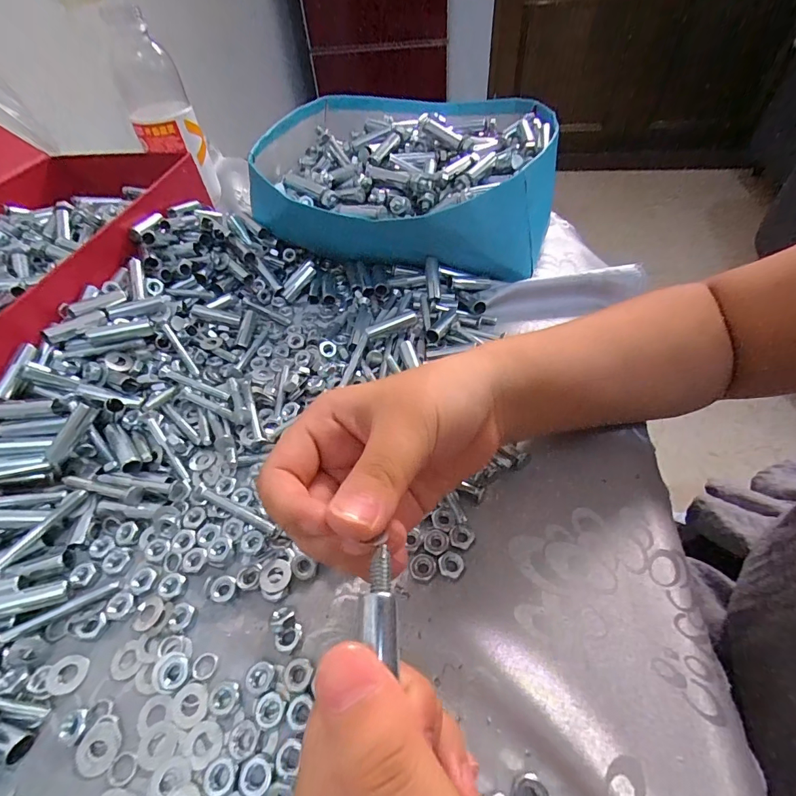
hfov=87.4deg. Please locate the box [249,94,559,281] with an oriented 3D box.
[{"bbox_3d":[0.006,-0.227,0.424,0.274,0.085,0.281,4,49,8],"label":"box"}]

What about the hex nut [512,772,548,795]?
[{"bbox_3d":[0.051,0.153,0.160,0.012,0.007,0.013,24,55,23],"label":"hex nut"}]

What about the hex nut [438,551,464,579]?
[{"bbox_3d":[0.028,0.087,0.219,0.013,0.004,0.013,8,50,11],"label":"hex nut"}]

